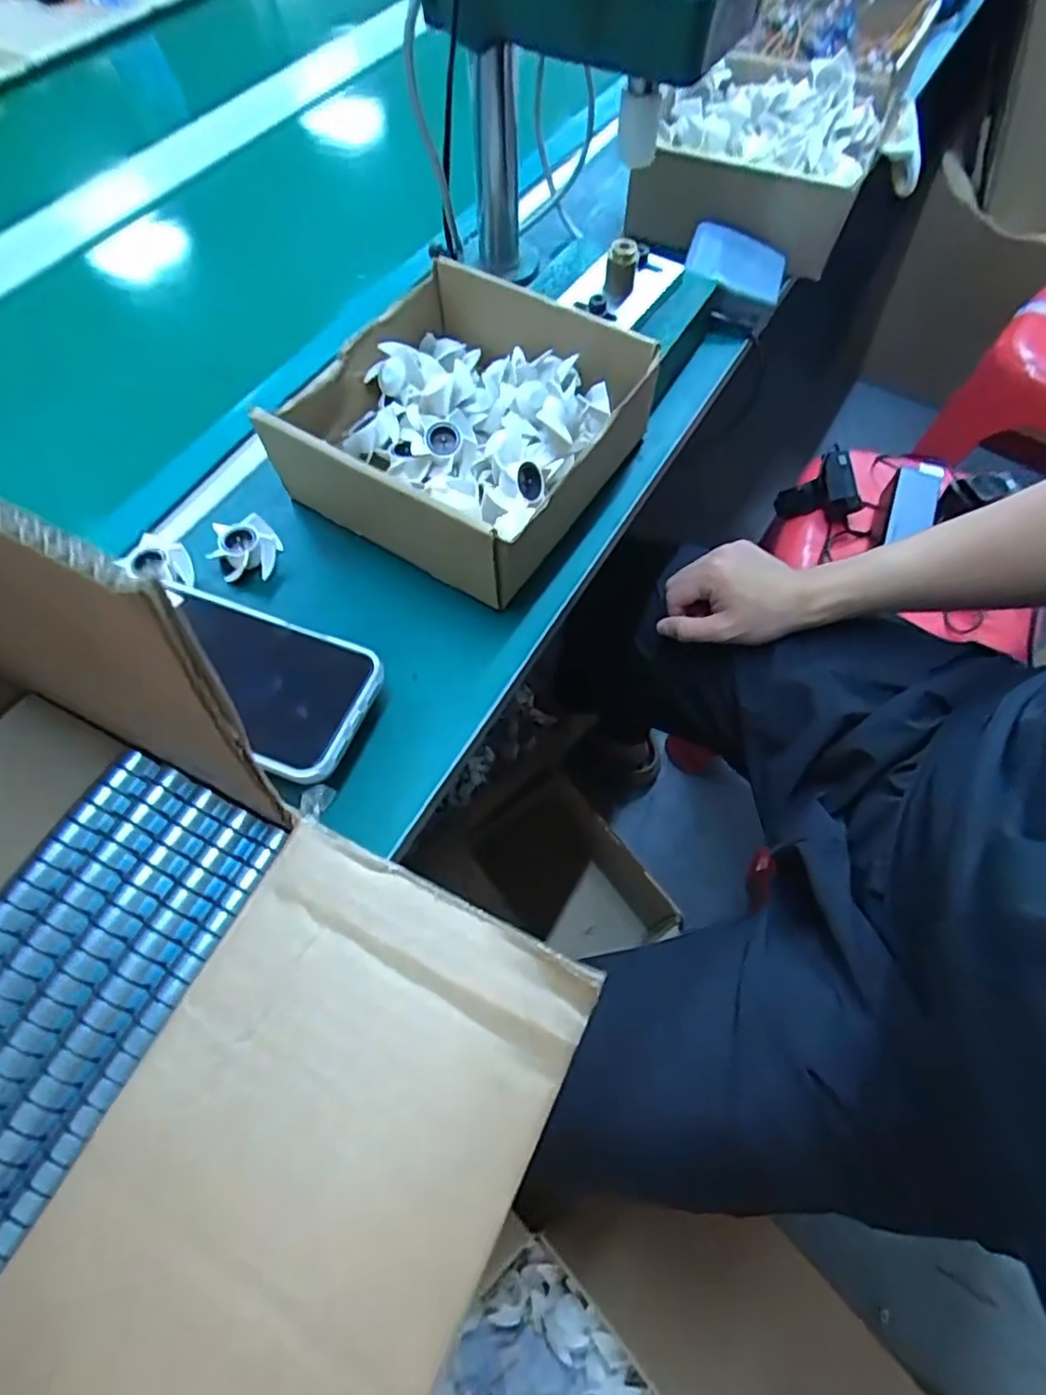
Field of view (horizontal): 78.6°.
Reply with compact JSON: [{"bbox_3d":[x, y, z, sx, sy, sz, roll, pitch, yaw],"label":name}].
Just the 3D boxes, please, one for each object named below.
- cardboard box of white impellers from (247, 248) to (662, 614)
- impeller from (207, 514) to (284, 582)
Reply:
[{"bbox_3d":[-0.045,-0.194,0.440,0.219,0.064,0.207,33,68,17],"label":"cardboard box of white impellers"},{"bbox_3d":[-0.184,-0.099,0.425,0.041,0.022,0.035,-13,63,-5],"label":"impeller"}]

